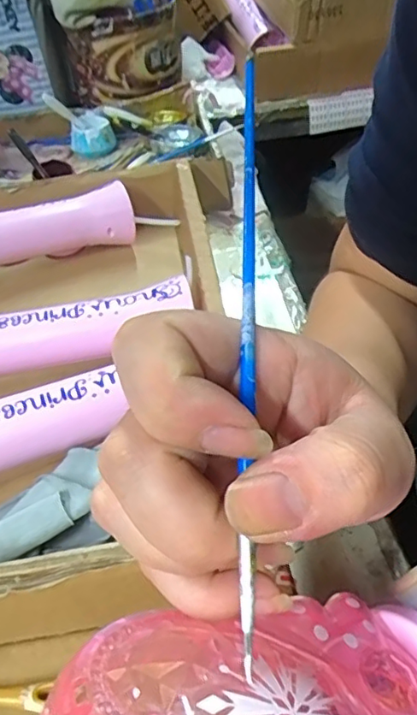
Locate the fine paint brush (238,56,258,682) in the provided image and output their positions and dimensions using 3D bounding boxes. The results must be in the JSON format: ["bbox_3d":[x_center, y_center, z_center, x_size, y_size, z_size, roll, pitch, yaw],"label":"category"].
[{"bbox_3d":[0.010,-0.007,0.145,0.004,0.009,0.156,0,75,6],"label":"fine paint brush"}]

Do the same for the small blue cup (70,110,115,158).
[{"bbox_3d":[-0.124,-0.235,0.608,0.037,0.035,0.037,-3,44,3],"label":"small blue cup"}]

